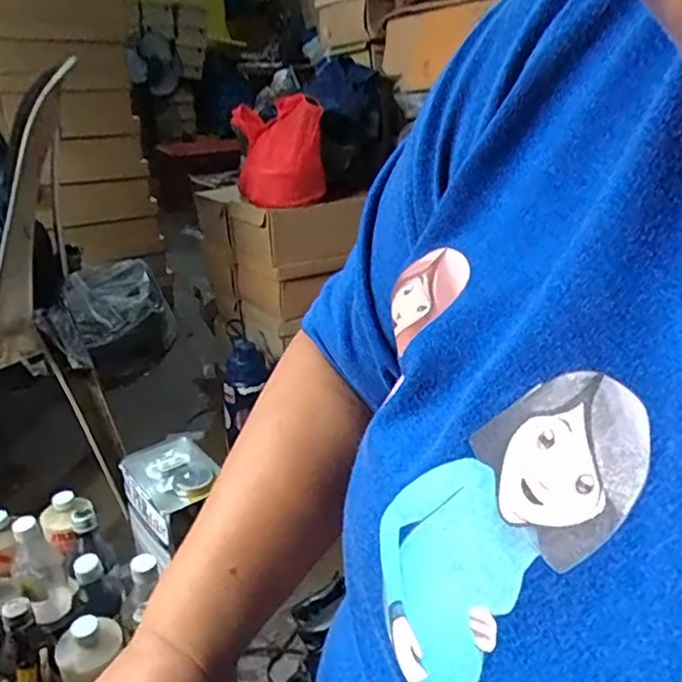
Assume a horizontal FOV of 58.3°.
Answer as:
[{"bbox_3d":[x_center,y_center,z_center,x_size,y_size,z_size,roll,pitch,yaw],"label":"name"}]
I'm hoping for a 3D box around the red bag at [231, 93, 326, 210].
[{"bbox_3d":[-0.115,-0.349,1.123,0.140,0.170,0.153,-11,27,-22],"label":"red bag"}]

